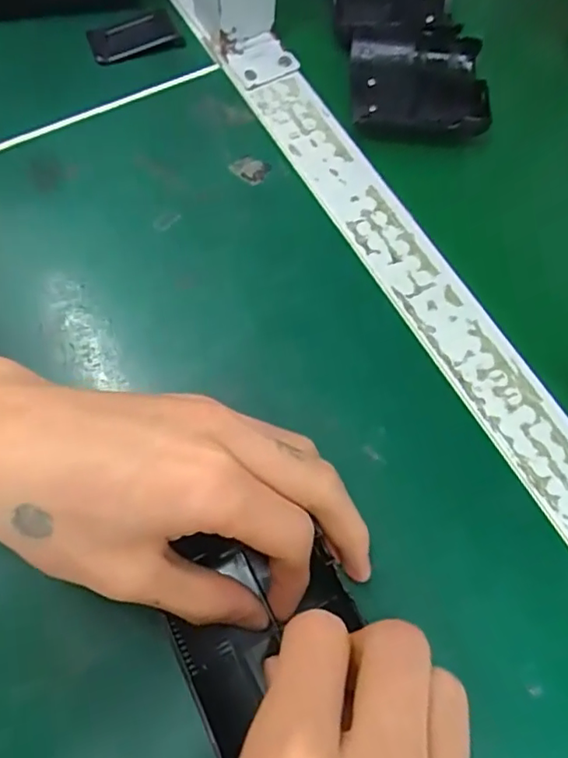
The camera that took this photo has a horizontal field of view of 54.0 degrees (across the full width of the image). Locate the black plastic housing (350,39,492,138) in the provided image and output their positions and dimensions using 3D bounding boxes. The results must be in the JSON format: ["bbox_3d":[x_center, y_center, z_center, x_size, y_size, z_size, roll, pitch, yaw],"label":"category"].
[{"bbox_3d":[0.081,-0.174,0.335,0.078,0.019,0.064,3,69,-1],"label":"black plastic housing"}]

